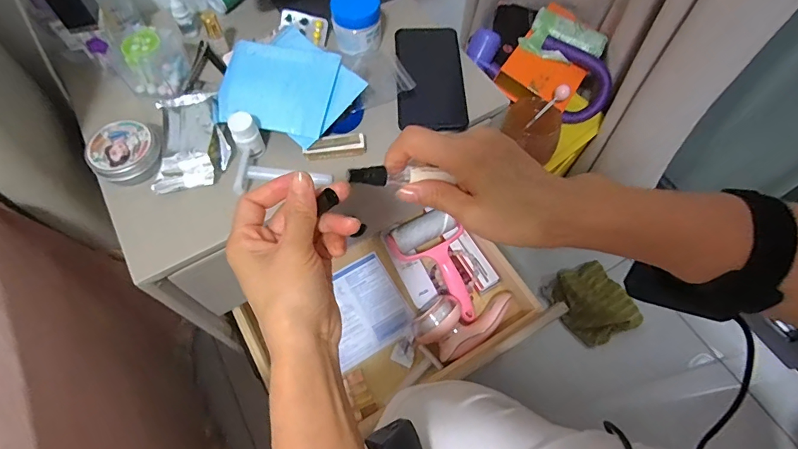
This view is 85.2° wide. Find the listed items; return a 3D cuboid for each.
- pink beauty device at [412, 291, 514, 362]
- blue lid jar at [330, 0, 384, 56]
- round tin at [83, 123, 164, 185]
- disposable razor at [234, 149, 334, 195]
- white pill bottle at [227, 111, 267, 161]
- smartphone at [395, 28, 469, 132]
[{"bbox_3d":[0.095,0.131,0.638,0.151,0.050,0.092,-30,67,-16],"label":"pink beauty device"},{"bbox_3d":[-0.051,-0.243,0.520,0.065,0.053,0.056,-7,62,-5],"label":"blue lid jar"},{"bbox_3d":[-0.287,-0.075,0.457,0.064,0.031,0.060,1,62,-1],"label":"round tin"},{"bbox_3d":[-0.121,-0.054,0.461,0.101,0.015,0.042,0,60,-23],"label":"disposable razor"},{"bbox_3d":[-0.158,-0.093,0.450,0.027,0.040,0.026,-22,65,-12],"label":"white pill bottle"},{"bbox_3d":[0.038,-0.178,0.522,0.078,0.012,0.158,-1,62,-2],"label":"smartphone"}]

